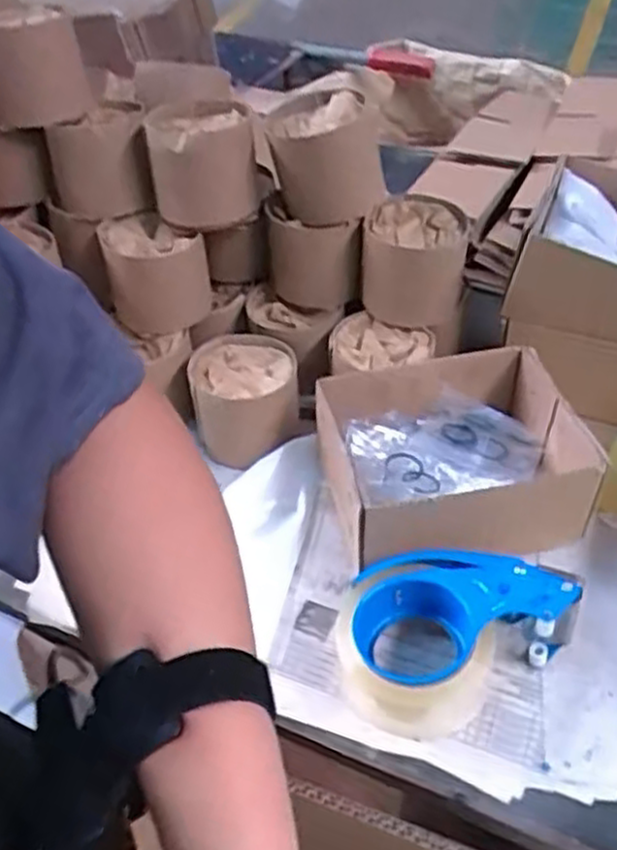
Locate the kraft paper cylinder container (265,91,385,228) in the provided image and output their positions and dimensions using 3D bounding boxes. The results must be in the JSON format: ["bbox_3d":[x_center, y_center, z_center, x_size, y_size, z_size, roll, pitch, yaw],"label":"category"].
[{"bbox_3d":[0.015,-0.234,0.690,0.100,0.093,0.110,-1,39,5],"label":"kraft paper cylinder container"}]

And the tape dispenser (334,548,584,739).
[{"bbox_3d":[0.099,0.146,0.525,0.159,0.061,0.111,2,45,6],"label":"tape dispenser"}]

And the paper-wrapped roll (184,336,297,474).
[{"bbox_3d":[-0.056,-0.023,0.700,0.092,0.071,0.098,-2,45,2],"label":"paper-wrapped roll"}]

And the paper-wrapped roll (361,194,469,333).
[{"bbox_3d":[0.097,-0.149,0.718,0.093,0.089,0.096,6,45,9],"label":"paper-wrapped roll"}]

